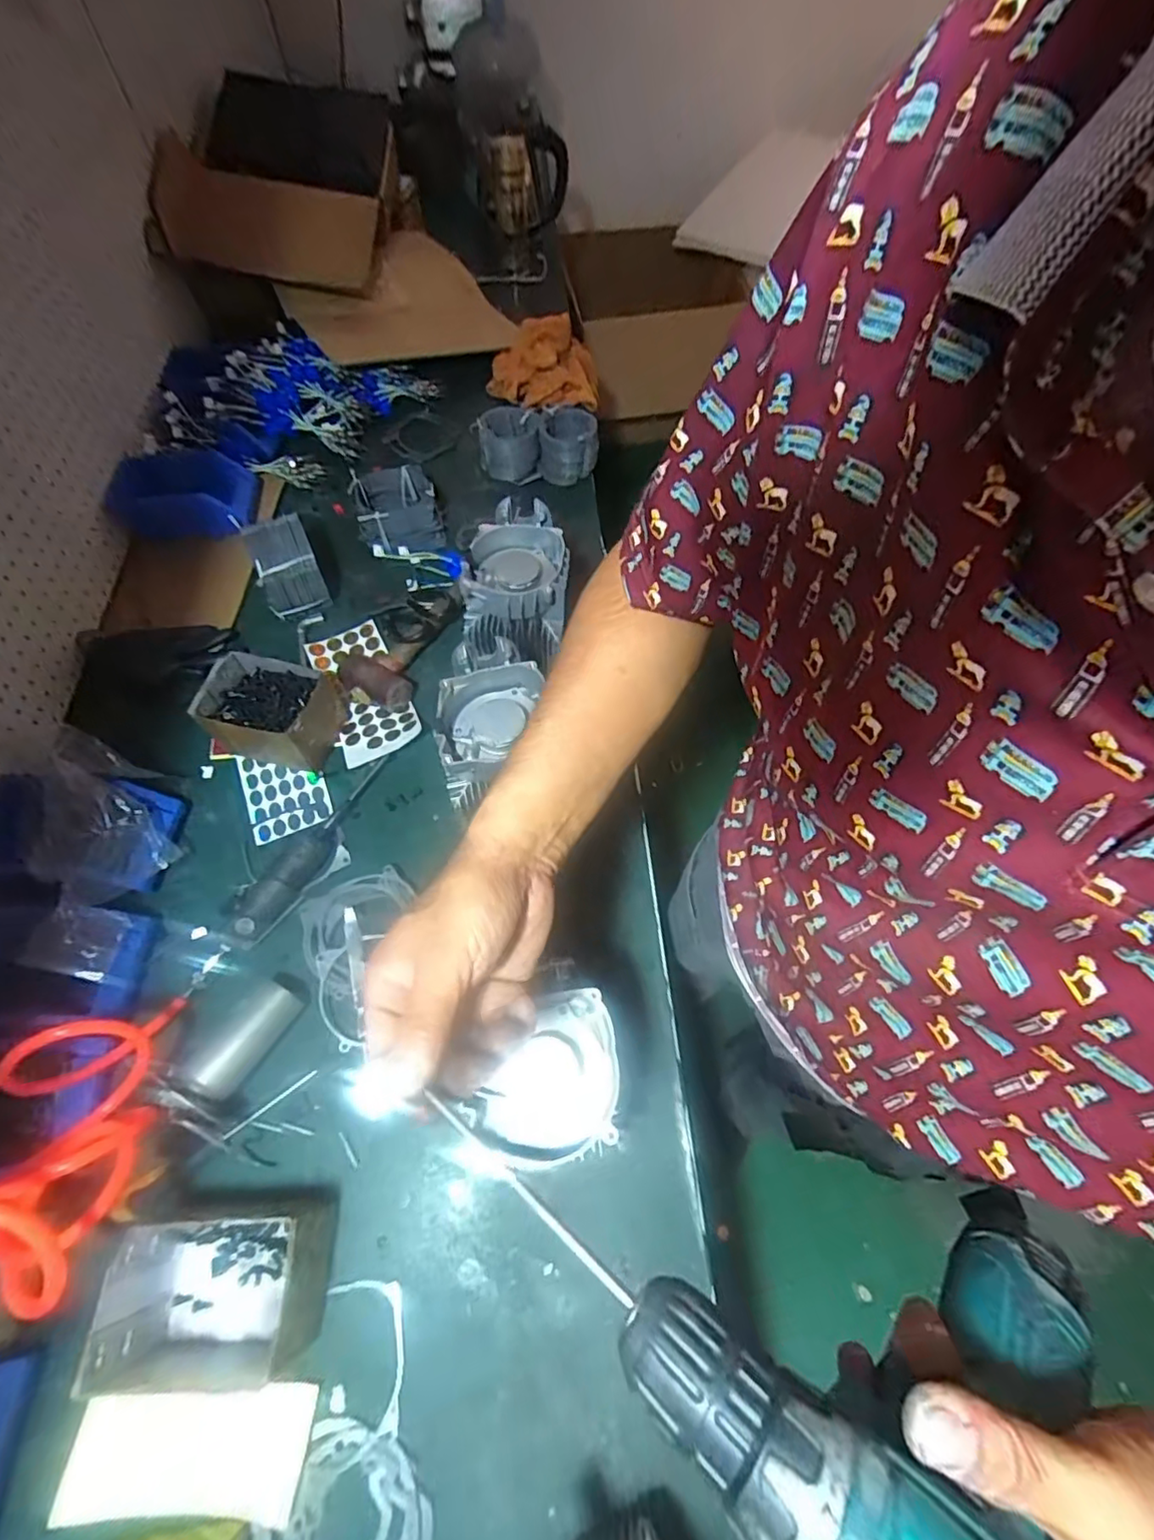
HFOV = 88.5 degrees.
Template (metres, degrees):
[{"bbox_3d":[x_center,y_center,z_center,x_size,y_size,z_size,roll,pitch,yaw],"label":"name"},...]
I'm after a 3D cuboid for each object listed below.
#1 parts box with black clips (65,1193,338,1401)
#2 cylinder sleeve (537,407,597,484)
[{"bbox_3d":[-0.297,0.431,0.494,0.161,0.099,0.114,-3,62,0],"label":"parts box with black clips"},{"bbox_3d":[-0.015,-0.566,1.049,0.101,0.085,0.114,1,62,2],"label":"cylinder sleeve"}]

